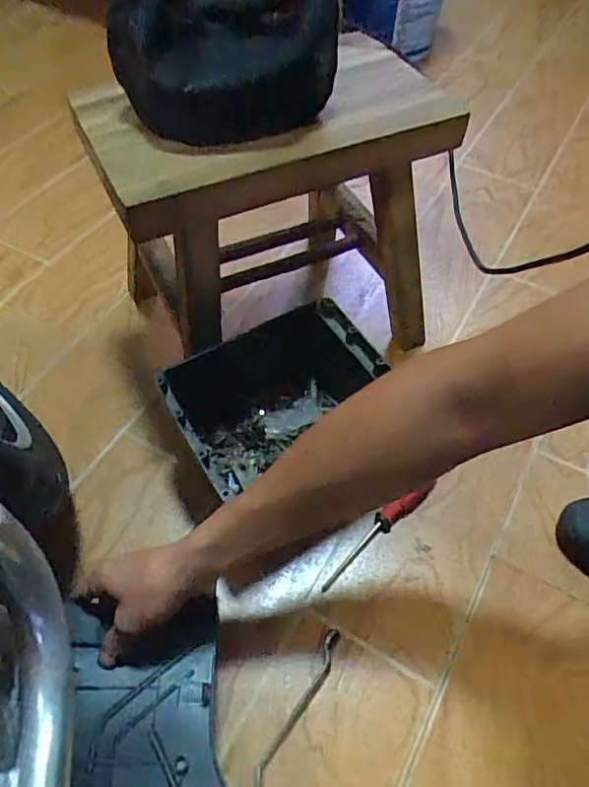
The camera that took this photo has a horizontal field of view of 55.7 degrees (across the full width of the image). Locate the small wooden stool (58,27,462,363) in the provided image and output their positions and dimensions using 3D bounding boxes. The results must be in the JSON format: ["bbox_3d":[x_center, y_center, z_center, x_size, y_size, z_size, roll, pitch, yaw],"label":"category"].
[{"bbox_3d":[-0.028,-0.215,0.711,0.393,0.321,0.259,-21,57,-15],"label":"small wooden stool"}]

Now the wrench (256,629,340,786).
[{"bbox_3d":[0.002,0.299,0.519,0.017,0.015,0.167,26,56,15],"label":"wrench"}]

